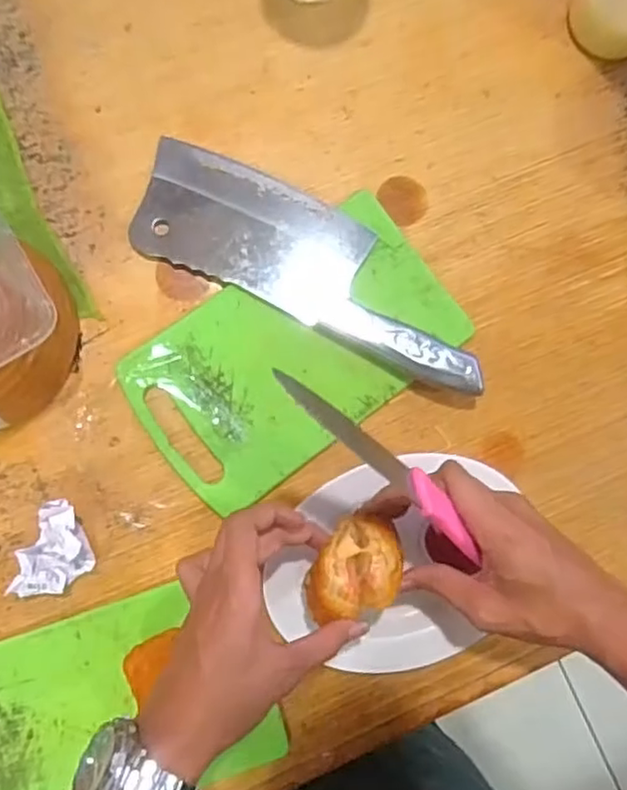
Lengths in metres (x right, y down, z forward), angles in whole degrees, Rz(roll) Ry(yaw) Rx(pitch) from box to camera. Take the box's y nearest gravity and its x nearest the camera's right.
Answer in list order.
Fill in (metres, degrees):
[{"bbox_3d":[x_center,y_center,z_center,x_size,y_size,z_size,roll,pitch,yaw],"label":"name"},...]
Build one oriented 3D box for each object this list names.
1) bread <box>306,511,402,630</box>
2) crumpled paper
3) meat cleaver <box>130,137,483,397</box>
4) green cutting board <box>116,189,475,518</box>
[{"bbox_3d":[0.026,0.110,0.407,0.050,0.027,0.071,40,84,0],"label":"bread"},{"bbox_3d":[-0.178,0.103,0.441,0.048,0.030,0.061,-2,86,-5],"label":"crumpled paper"},{"bbox_3d":[0.002,-0.096,0.470,0.268,0.030,0.089,25,84,-2],"label":"meat cleaver"},{"bbox_3d":[-0.013,-0.032,0.473,0.231,0.012,0.134,-36,89,-6],"label":"green cutting board"}]

